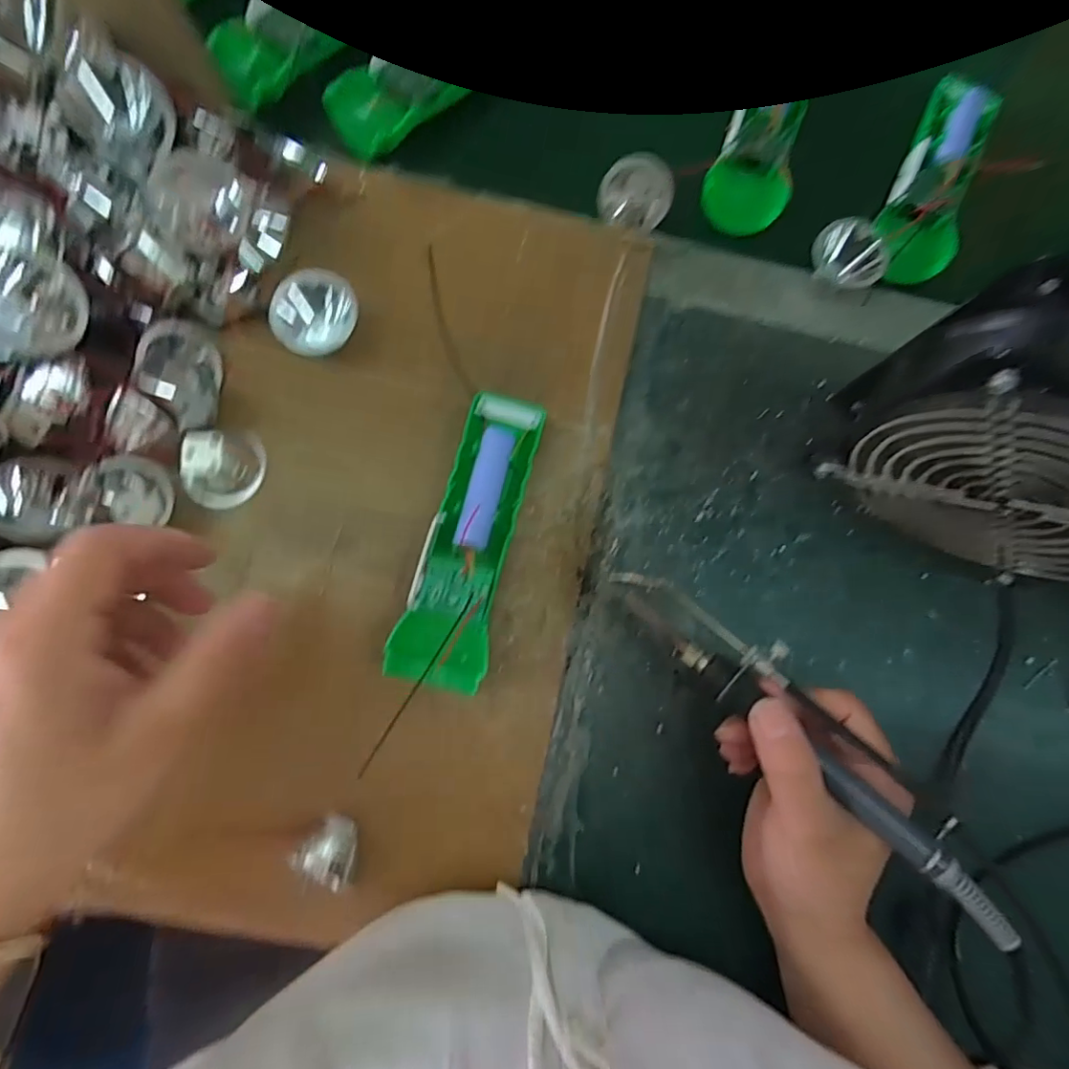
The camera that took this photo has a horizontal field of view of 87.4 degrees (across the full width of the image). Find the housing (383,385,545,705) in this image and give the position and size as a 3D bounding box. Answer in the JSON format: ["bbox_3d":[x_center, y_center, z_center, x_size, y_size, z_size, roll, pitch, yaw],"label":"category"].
[{"bbox_3d":[-0.033,0.001,0.304,0.046,0.030,0.158,16,80,0],"label":"housing"}]

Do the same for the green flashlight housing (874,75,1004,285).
[{"bbox_3d":[0.255,-0.228,0.356,0.043,0.033,0.137,22,80,1],"label":"green flashlight housing"}]

